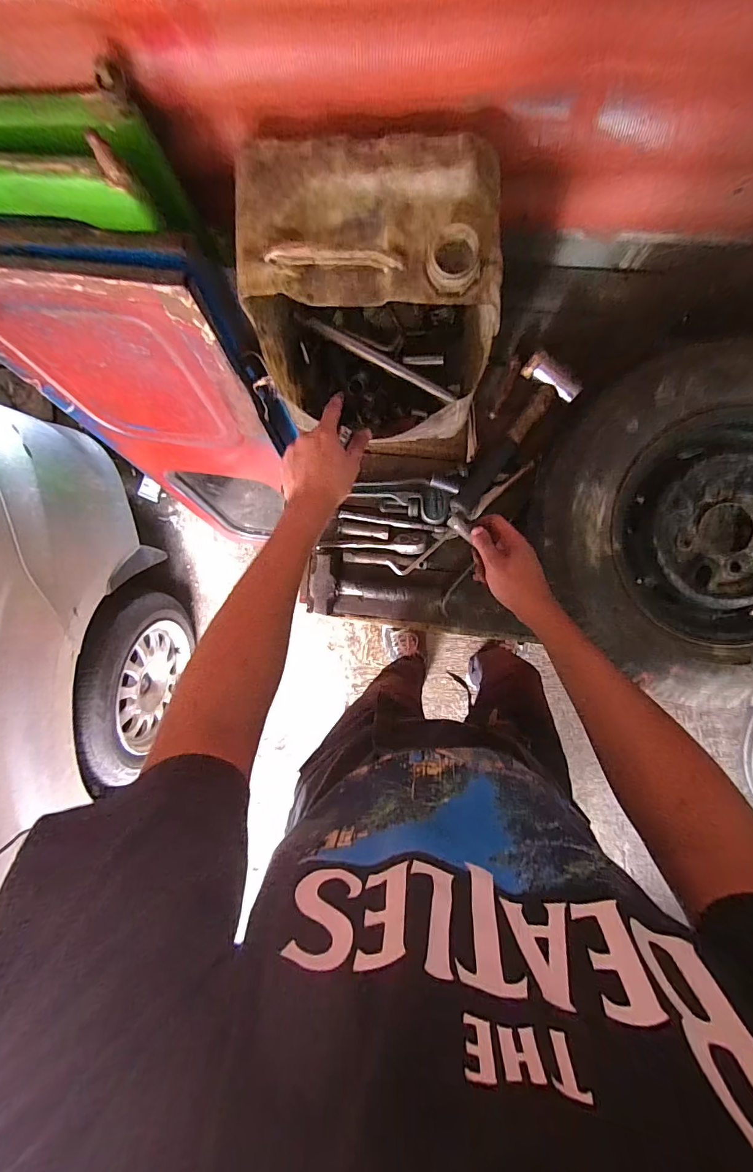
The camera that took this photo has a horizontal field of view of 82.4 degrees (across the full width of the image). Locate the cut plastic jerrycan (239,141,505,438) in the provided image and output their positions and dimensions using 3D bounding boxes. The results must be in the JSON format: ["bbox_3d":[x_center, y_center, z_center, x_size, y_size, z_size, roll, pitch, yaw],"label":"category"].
[{"bbox_3d":[-0.003,-0.352,0.571,0.284,0.283,0.199,3,92,3],"label":"cut plastic jerrycan"}]

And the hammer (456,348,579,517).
[{"bbox_3d":[0.215,-0.243,0.710,0.094,0.050,0.279,37,93,1],"label":"hammer"}]

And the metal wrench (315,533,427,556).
[{"bbox_3d":[-0.005,-0.076,0.756,0.184,0.013,0.038,2,92,3],"label":"metal wrench"}]

